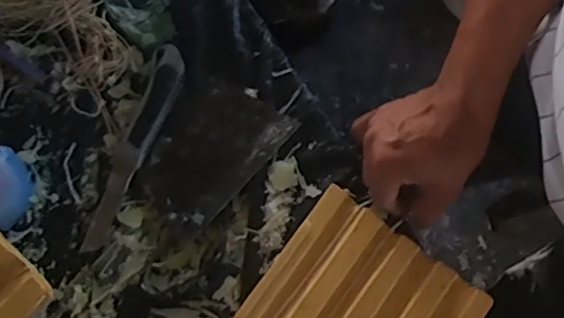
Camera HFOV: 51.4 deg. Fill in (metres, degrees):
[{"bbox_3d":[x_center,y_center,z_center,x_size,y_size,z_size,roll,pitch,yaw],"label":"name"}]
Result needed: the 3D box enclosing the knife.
[{"bbox_3d":[-0.139,-0.013,0.545,0.032,0.015,0.200,20,77,7],"label":"knife"}]

